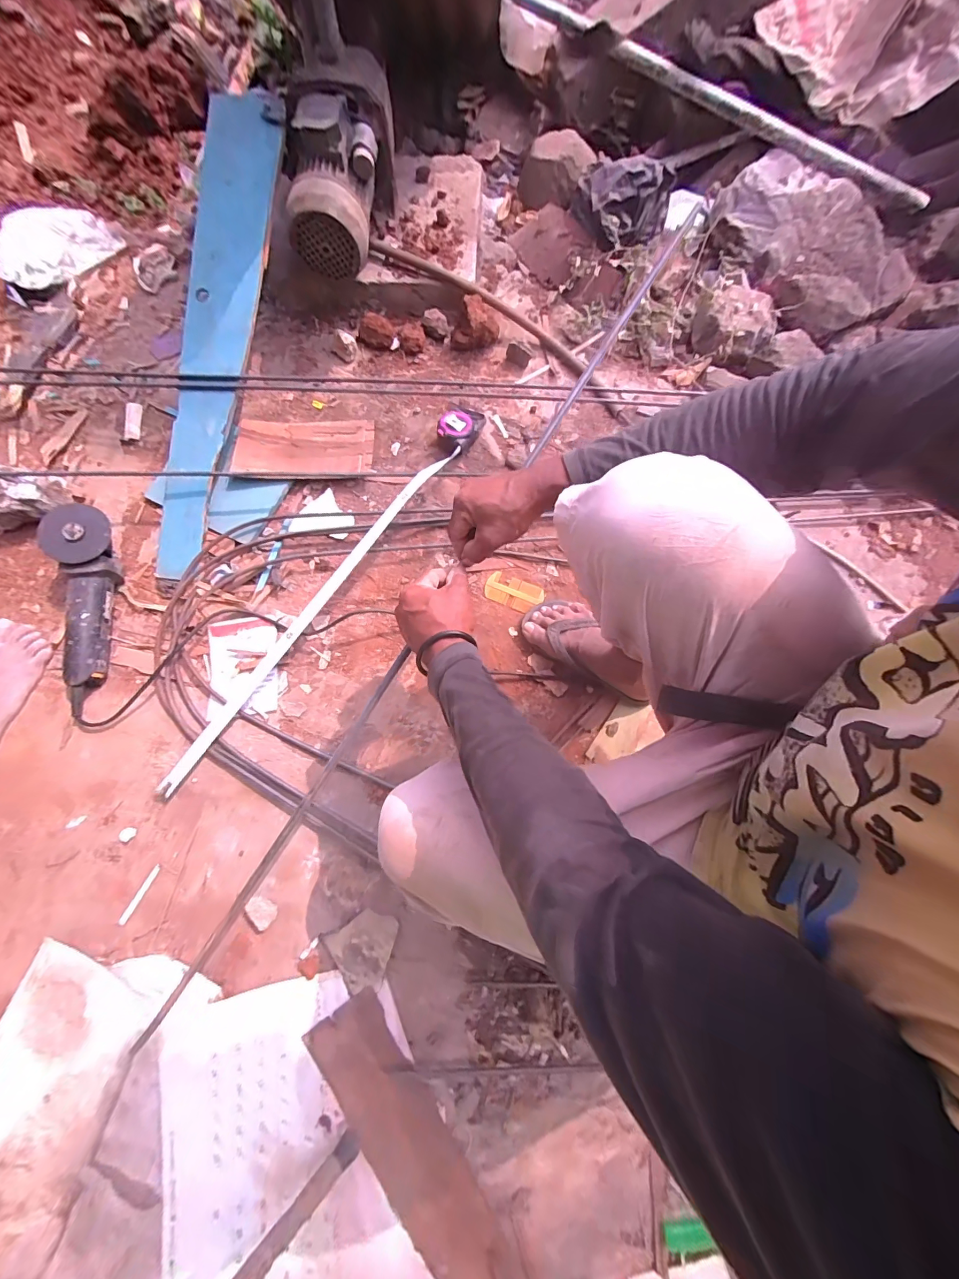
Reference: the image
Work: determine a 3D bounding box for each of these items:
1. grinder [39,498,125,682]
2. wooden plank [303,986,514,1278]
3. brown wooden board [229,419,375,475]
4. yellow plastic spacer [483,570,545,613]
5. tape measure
[{"bbox_3d":[-0.647,-0.072,0.716,0.083,0.085,0.294,-4,90,-3],"label":"grinder"},{"bbox_3d":[-0.083,0.678,0.546,0.106,0.027,0.402,-34,80,-8],"label":"wooden plank"},{"bbox_3d":[-0.335,-0.375,0.822,0.253,0.016,0.134,-2,75,-5],"label":"brown wooden board"},{"bbox_3d":[0.062,-0.084,0.767,0.103,0.009,0.054,21,77,4],"label":"yellow plastic spacer"},{"bbox_3d":[-0.245,-0.118,0.736,0.083,0.056,0.855,34,79,7],"label":"tape measure"}]

